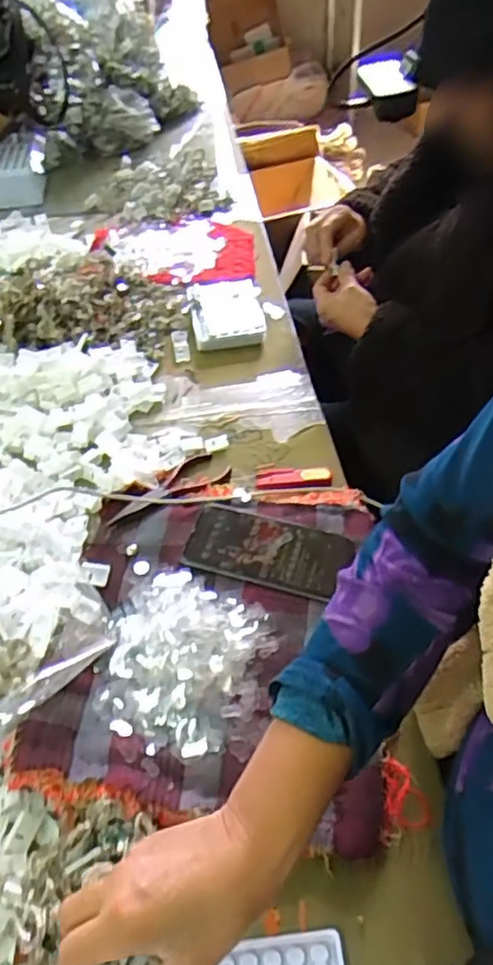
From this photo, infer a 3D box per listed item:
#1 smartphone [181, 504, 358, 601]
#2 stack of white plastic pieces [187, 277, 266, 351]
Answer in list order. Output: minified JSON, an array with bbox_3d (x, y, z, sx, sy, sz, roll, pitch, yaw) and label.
[{"bbox_3d":[0.021,0.063,0.638,0.154,0.015,0.075,13,51,15],"label":"smartphone"},{"bbox_3d":[-0.024,-0.243,0.922,0.106,0.024,0.136,-8,49,-4],"label":"stack of white plastic pieces"}]

